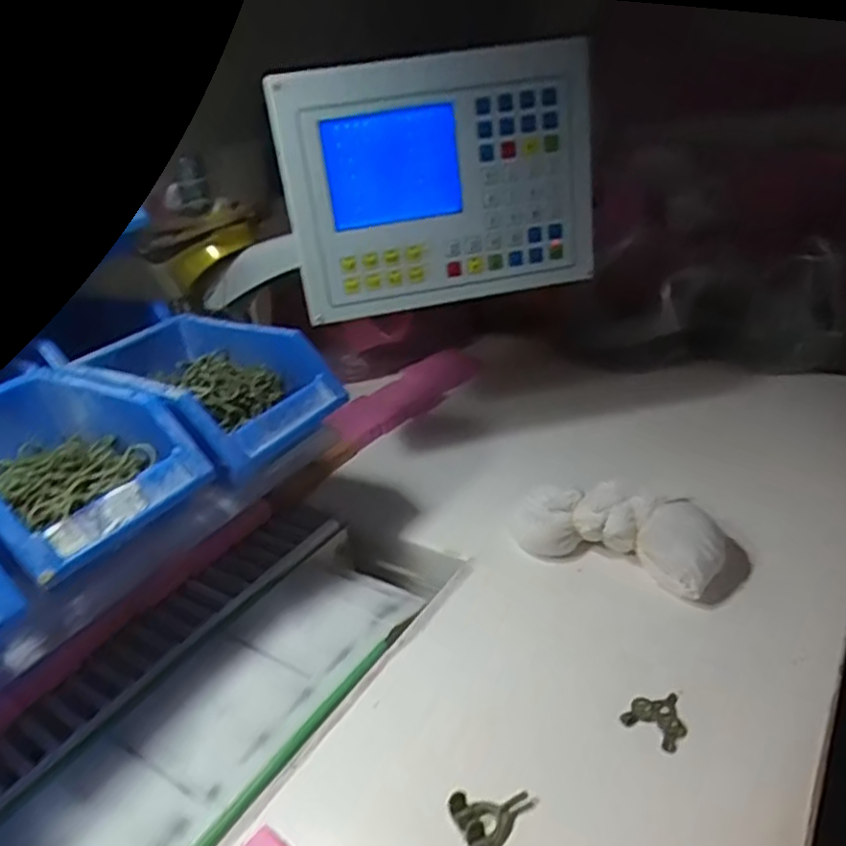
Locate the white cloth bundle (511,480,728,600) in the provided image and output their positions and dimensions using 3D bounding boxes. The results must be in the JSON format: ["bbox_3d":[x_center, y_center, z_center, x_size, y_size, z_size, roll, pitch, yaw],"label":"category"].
[{"bbox_3d":[0.149,0.080,0.518,0.157,0.050,0.073,11,34,30],"label":"white cloth bundle"}]

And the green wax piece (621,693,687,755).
[{"bbox_3d":[0.140,0.172,0.399,0.032,0.008,0.034,19,38,39],"label":"green wax piece"}]

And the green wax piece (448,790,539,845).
[{"bbox_3d":[0.033,0.206,0.358,0.035,0.009,0.043,16,37,36],"label":"green wax piece"}]

